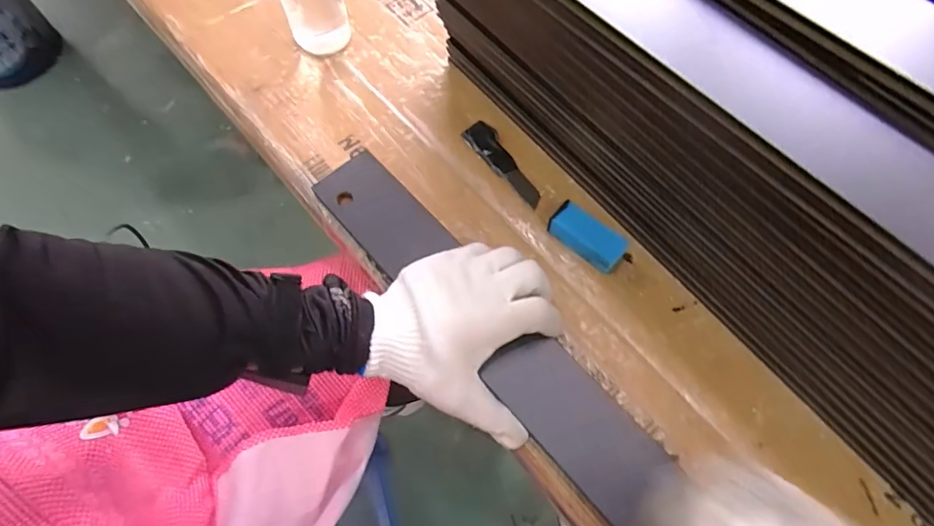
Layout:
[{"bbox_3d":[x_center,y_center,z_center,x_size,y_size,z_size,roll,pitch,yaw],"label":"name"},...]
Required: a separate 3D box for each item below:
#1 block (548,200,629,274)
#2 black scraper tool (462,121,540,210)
[{"bbox_3d":[0.101,-0.021,0.437,0.064,0.025,0.026,36,72,16],"label":"block"},{"bbox_3d":[0.034,-0.092,0.477,0.027,0.005,0.097,-35,70,-13],"label":"black scraper tool"}]

